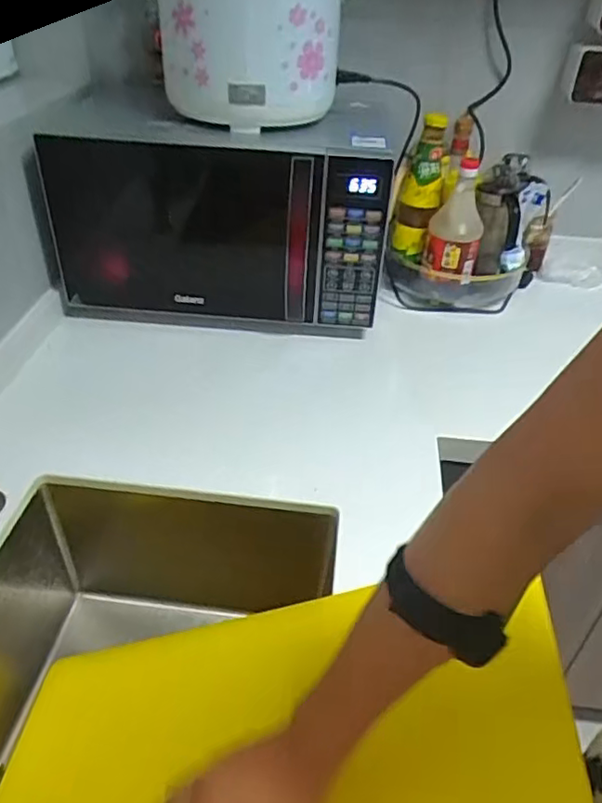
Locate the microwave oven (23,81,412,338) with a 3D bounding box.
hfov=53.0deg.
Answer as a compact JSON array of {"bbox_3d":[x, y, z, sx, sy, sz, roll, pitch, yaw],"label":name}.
[{"bbox_3d":[-0.116,-0.312,0.961,0.485,0.296,0.276,6,36,4],"label":"microwave oven"}]

